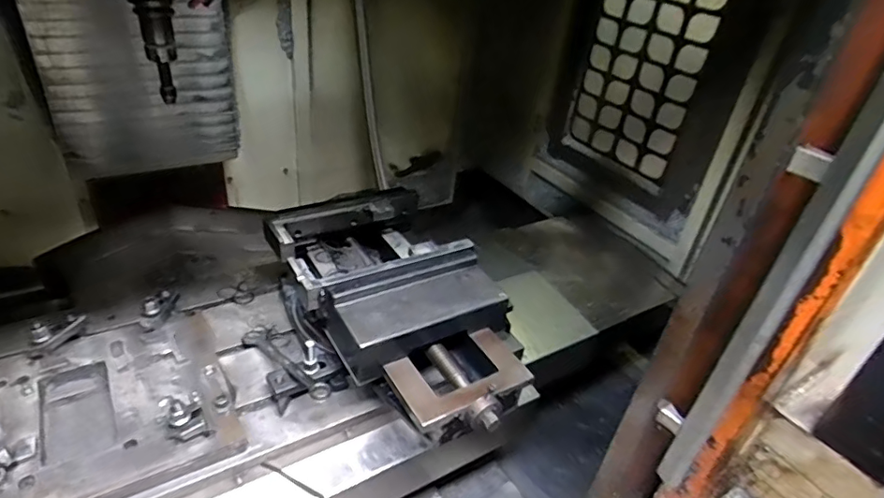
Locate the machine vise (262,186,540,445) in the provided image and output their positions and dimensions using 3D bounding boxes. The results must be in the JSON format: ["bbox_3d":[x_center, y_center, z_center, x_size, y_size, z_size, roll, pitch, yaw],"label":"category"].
[{"bbox_3d":[-0.080,0.100,0.992,0.316,0.155,0.538,-16,40,-31],"label":"machine vise"}]

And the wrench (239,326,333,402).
[{"bbox_3d":[-0.287,0.208,0.967,0.047,0.031,0.294,-22,27,-37],"label":"wrench"}]

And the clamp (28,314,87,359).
[{"bbox_3d":[-0.675,0.144,0.937,0.034,0.063,0.098,19,35,17],"label":"clamp"}]

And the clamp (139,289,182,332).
[{"bbox_3d":[-0.542,0.112,1.016,0.034,0.058,0.088,13,34,8],"label":"clamp"}]

